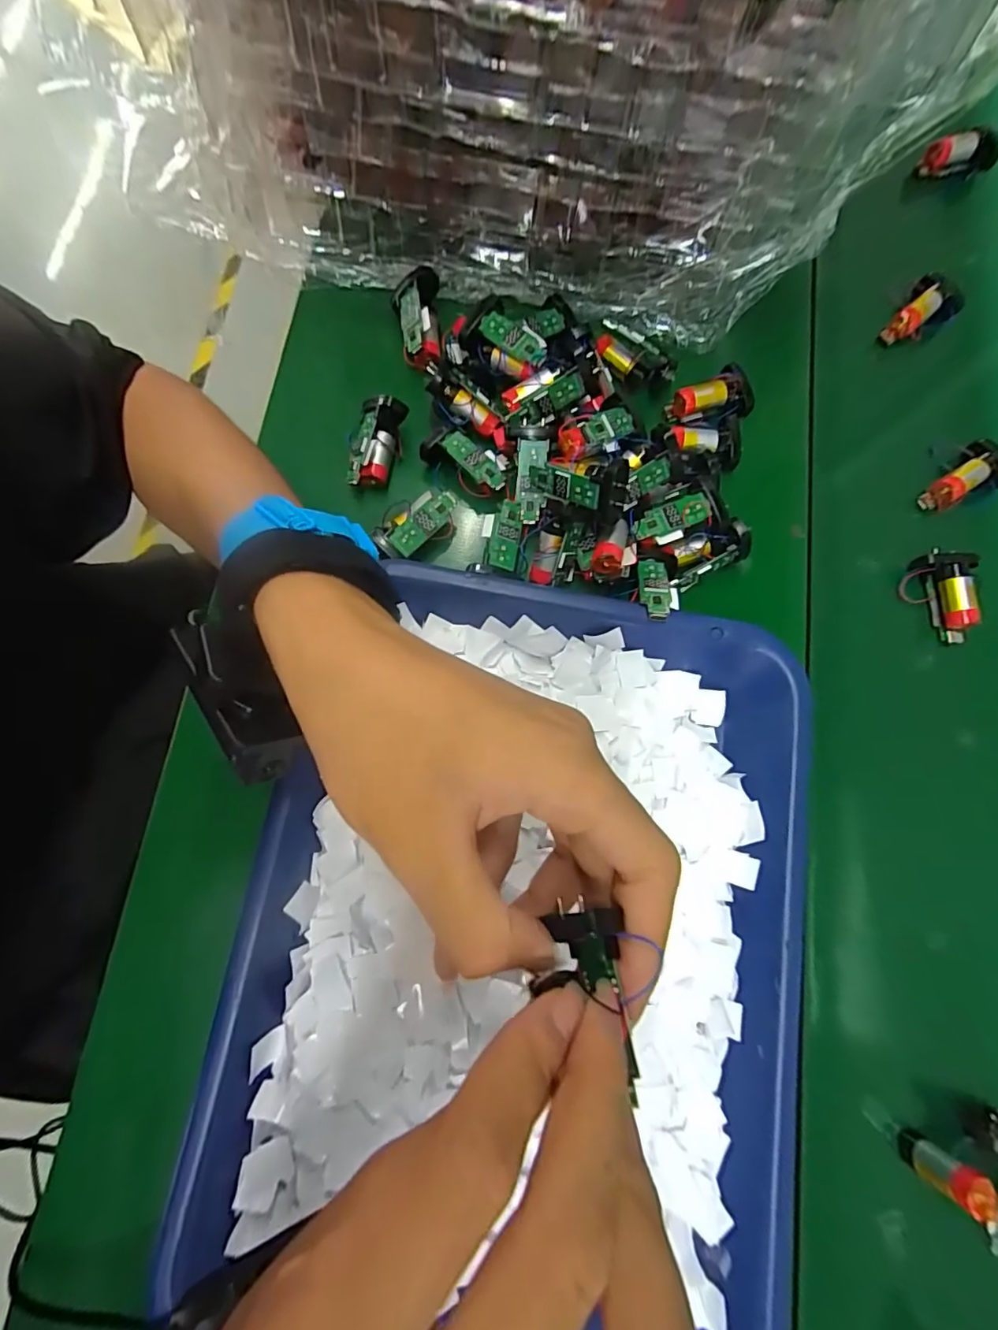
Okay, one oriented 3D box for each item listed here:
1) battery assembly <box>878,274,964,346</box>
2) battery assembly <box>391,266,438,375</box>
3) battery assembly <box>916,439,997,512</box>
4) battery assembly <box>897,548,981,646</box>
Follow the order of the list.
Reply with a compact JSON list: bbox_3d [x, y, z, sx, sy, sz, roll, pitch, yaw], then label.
[{"bbox_3d":[0.284,-0.235,0.359,0.032,0.025,0.047,44,81,8],"label":"battery assembly"},{"bbox_3d":[-0.049,-0.209,0.322,0.027,0.023,0.060,-5,78,-2],"label":"battery assembly"},{"bbox_3d":[0.290,-0.116,0.328,0.049,0.020,0.032,-29,80,-7],"label":"battery assembly"},{"bbox_3d":[0.259,-0.040,0.312,0.036,0.019,0.050,8,78,1],"label":"battery assembly"}]

